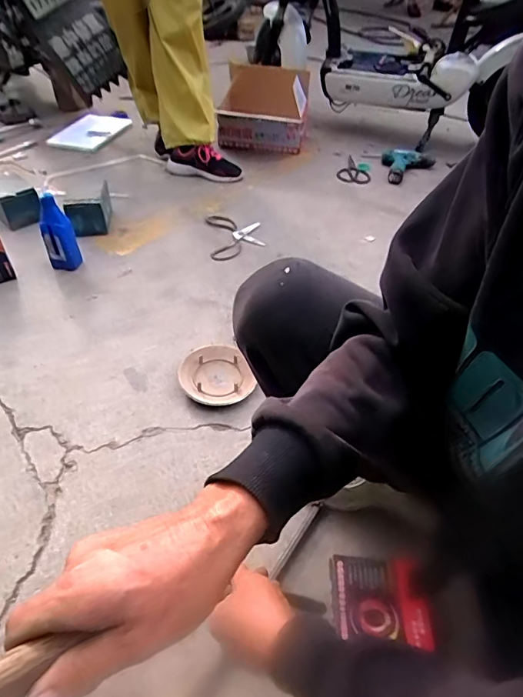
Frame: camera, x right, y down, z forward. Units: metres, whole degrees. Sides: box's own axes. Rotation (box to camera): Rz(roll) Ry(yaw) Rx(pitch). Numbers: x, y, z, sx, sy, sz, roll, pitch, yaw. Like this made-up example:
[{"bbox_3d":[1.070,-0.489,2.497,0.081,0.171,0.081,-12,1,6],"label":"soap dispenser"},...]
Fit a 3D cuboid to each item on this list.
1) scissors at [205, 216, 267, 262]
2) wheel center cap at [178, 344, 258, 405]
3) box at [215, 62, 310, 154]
[{"bbox_3d":[-0.071,-0.311,1.261,0.146,0.009,0.200,-6,46,-7],"label":"scissors"},{"bbox_3d":[-0.091,0.051,0.906,0.133,0.027,0.146,0,46,0],"label":"wheel center cap"},{"bbox_3d":[0.018,-0.908,1.733,0.301,0.194,0.357,7,46,6],"label":"box"}]

